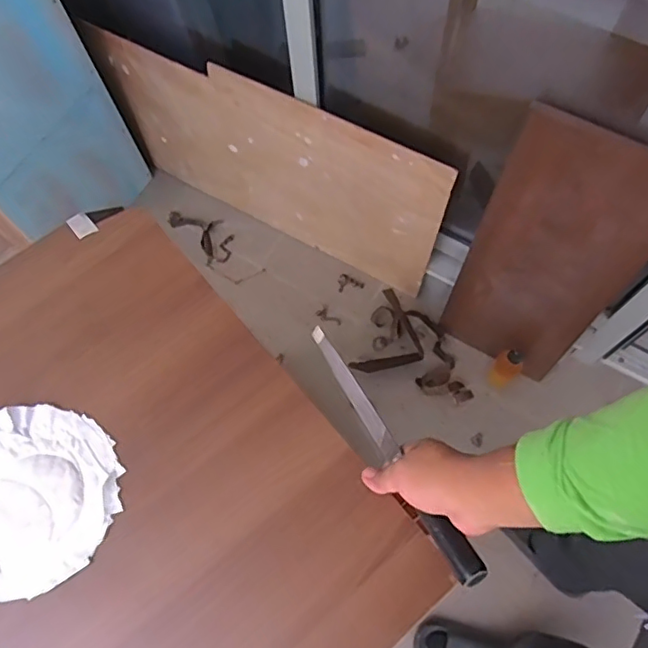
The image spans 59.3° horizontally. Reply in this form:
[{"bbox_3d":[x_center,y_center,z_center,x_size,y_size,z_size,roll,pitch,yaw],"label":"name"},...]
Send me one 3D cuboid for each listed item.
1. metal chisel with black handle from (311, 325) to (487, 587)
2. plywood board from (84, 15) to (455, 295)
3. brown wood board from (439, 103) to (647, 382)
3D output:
[{"bbox_3d":[0.057,0.109,0.566,0.023,0.022,0.319,-26,44,-8],"label":"metal chisel with black handle"},{"bbox_3d":[-0.125,-0.354,1.265,0.815,0.397,0.021,28,63,13],"label":"plywood board"},{"bbox_3d":[0.400,-0.099,1.034,0.263,0.603,0.023,24,61,11],"label":"brown wood board"}]

